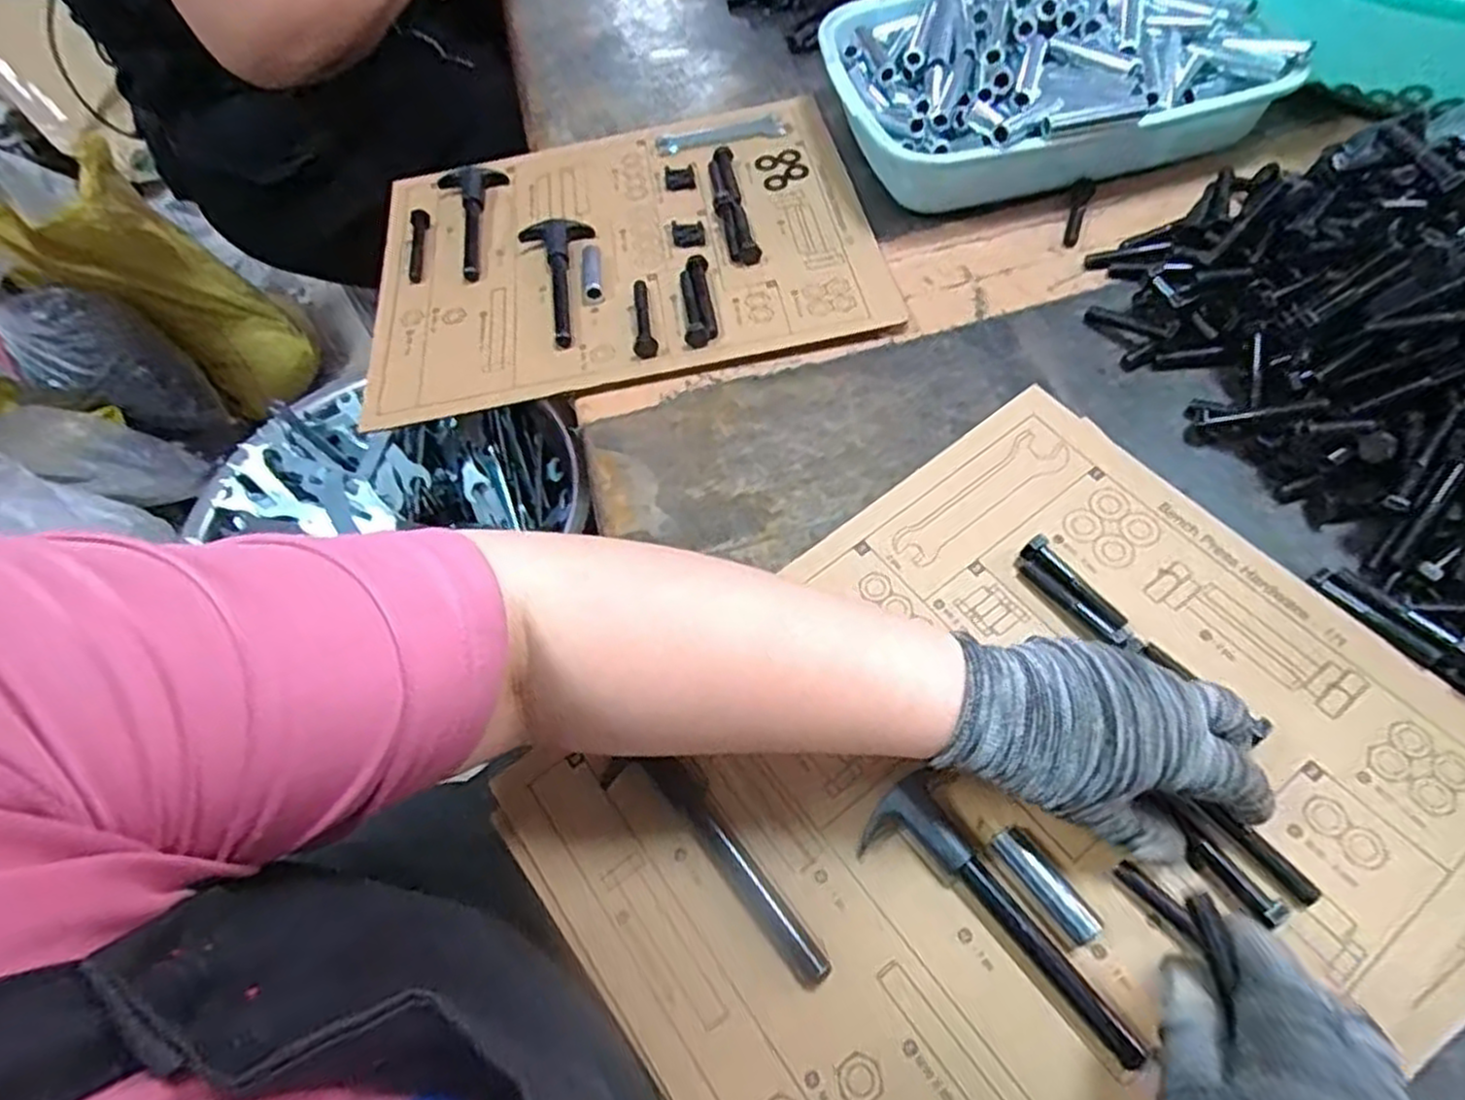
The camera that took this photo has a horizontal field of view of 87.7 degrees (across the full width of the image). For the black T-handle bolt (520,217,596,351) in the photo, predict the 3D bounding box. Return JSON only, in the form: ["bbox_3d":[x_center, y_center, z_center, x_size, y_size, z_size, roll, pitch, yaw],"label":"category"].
[{"bbox_3d":[-0.126,-0.198,0.561,0.053,0.013,0.128,-12,58,1],"label":"black T-handle bolt"}]

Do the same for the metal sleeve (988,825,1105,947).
[{"bbox_3d":[0.133,0.142,0.323,0.015,0.010,0.051,-35,60,-12],"label":"metal sleeve"}]

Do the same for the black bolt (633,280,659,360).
[{"bbox_3d":[-0.064,-0.166,0.534,0.015,0.017,0.079,-12,58,1],"label":"black bolt"}]

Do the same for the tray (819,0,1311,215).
[{"bbox_3d":[0.235,-0.367,0.589,0.312,0.079,0.234,-13,58,0],"label":"tray"}]

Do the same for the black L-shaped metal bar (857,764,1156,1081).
[{"bbox_3d":[0.106,0.155,0.314,0.040,0.016,0.130,-34,60,-12],"label":"black L-shaped metal bar"}]

